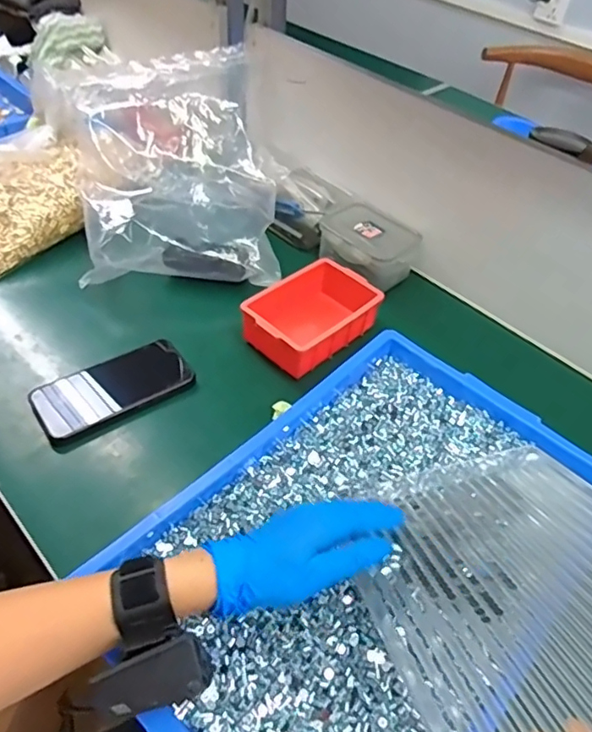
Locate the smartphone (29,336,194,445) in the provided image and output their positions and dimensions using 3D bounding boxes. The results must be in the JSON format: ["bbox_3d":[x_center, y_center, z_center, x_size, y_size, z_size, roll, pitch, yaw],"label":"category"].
[{"bbox_3d":[-0.194,0.021,0.596,0.159,0.009,0.078,-25,55,-26],"label":"smartphone"}]

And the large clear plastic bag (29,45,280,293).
[{"bbox_3d":[-0.183,-0.280,0.754,0.269,0.165,0.360,-11,50,-16],"label":"large clear plastic bag"}]

